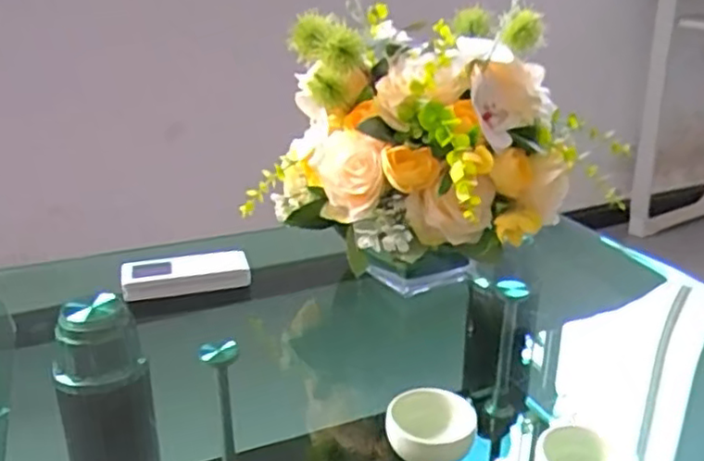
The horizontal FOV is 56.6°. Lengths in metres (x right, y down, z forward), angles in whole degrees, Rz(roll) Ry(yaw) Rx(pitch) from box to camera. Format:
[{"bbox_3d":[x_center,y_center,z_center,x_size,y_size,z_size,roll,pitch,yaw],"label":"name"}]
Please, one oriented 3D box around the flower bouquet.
[{"bbox_3d":[0.057,-0.070,0.617,0.239,0.243,0.189,19,30,40],"label":"flower bouquet"}]

